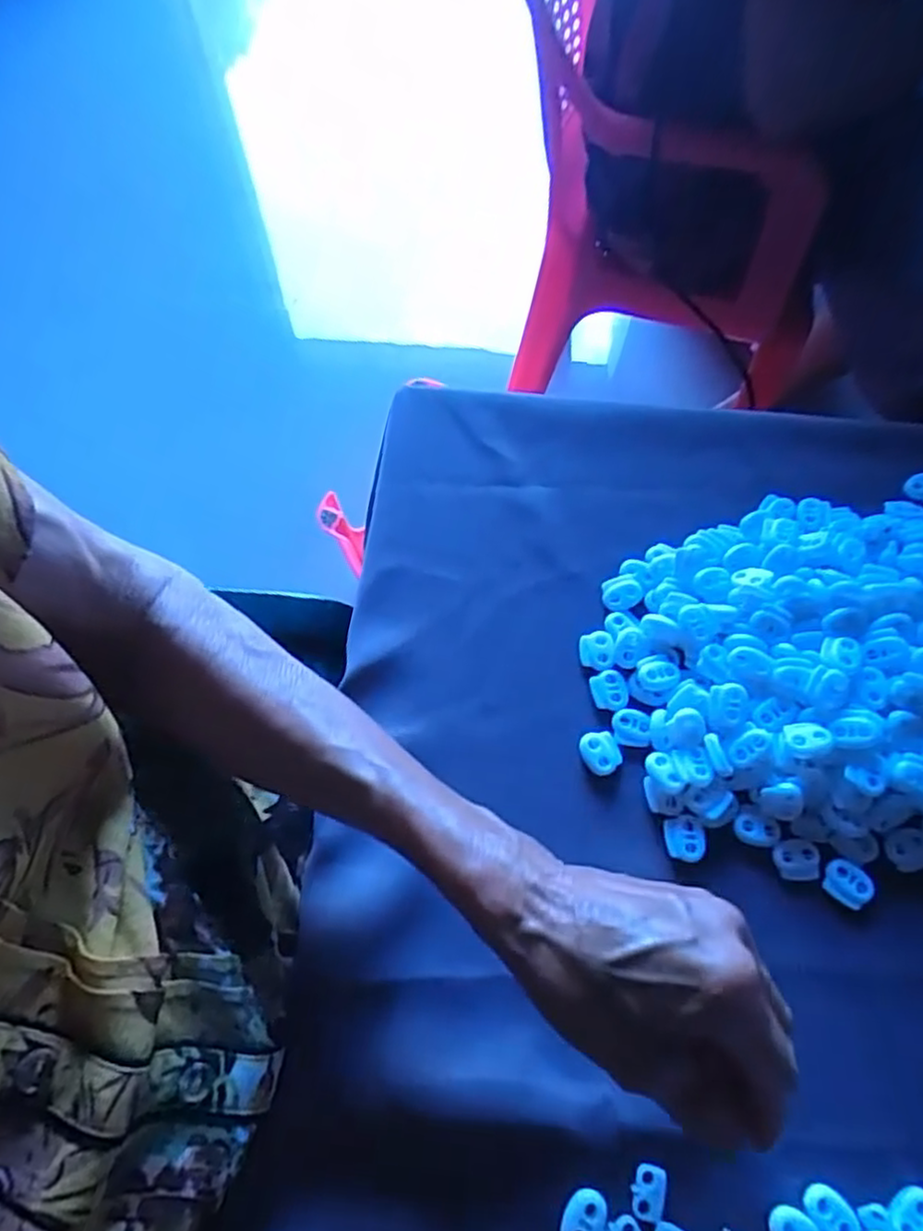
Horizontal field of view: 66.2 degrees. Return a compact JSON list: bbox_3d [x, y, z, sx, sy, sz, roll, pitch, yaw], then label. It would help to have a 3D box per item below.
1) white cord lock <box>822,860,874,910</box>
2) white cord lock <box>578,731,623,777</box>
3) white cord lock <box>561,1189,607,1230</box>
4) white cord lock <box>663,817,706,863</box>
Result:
[{"bbox_3d":[0.185,0.128,0.337,0.021,0.004,0.018,31,69,14],"label":"white cord lock"},{"bbox_3d":[0.071,0.070,0.363,0.019,0.005,0.022,-22,66,-9],"label":"white cord lock"},{"bbox_3d":[0.049,0.243,0.283,0.016,0.004,0.022,24,67,12],"label":"white cord lock"},{"bbox_3d":[0.109,0.109,0.346,0.018,0.006,0.021,-9,65,-3],"label":"white cord lock"}]

